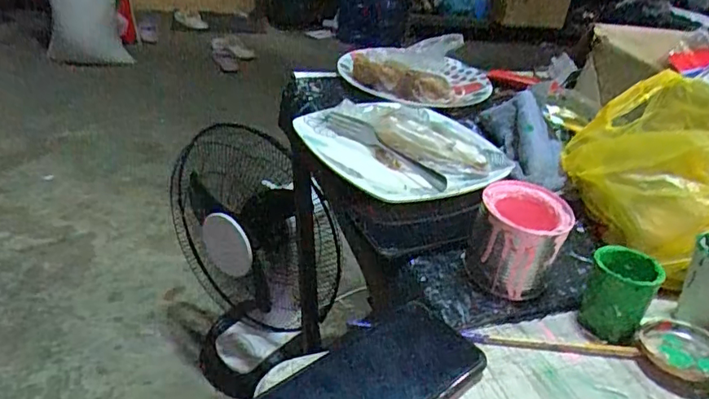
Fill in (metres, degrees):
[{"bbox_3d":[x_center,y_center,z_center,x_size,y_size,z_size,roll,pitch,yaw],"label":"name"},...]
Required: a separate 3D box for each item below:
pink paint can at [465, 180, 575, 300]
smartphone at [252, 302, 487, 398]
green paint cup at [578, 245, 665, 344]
[{"bbox_3d":[0.135,0.029,0.450,0.069,0.062,0.071,19,35,17],"label":"pink paint can"},{"bbox_3d":[0.011,0.125,0.360,0.163,0.013,0.079,-21,43,-37],"label":"smartphone"},{"bbox_3d":[0.207,0.072,0.427,0.048,0.055,0.052,22,36,21],"label":"green paint cup"}]

